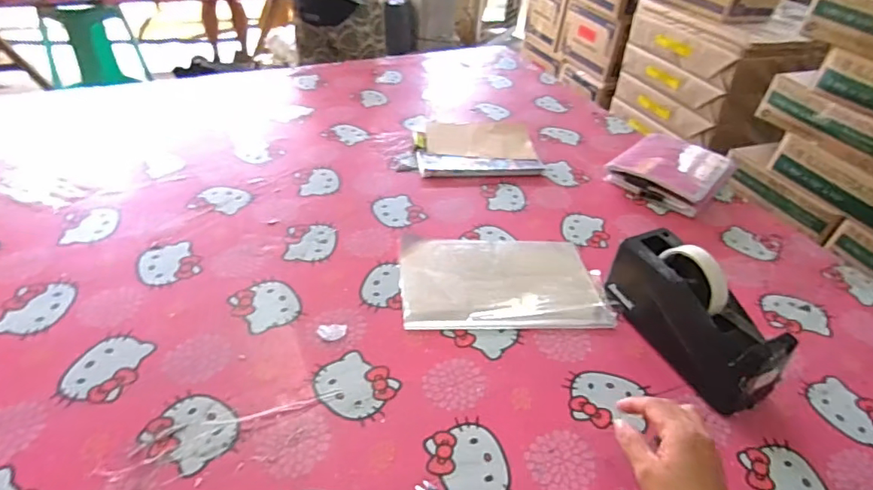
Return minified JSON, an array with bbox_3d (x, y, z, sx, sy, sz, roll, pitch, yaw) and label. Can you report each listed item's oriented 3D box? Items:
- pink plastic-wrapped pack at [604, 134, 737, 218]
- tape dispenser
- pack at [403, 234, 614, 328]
[{"bbox_3d":[0.416,-0.138,0.889,0.163,0.045,0.207,34,48,30],"label":"pink plastic-wrapped pack"},{"bbox_3d":[0.289,0.073,0.567,0.071,0.119,0.195,-16,45,-23],"label":"tape dispenser"},{"bbox_3d":[0.085,0.045,0.670,0.258,0.010,0.160,-1,40,-7],"label":"pack"}]

